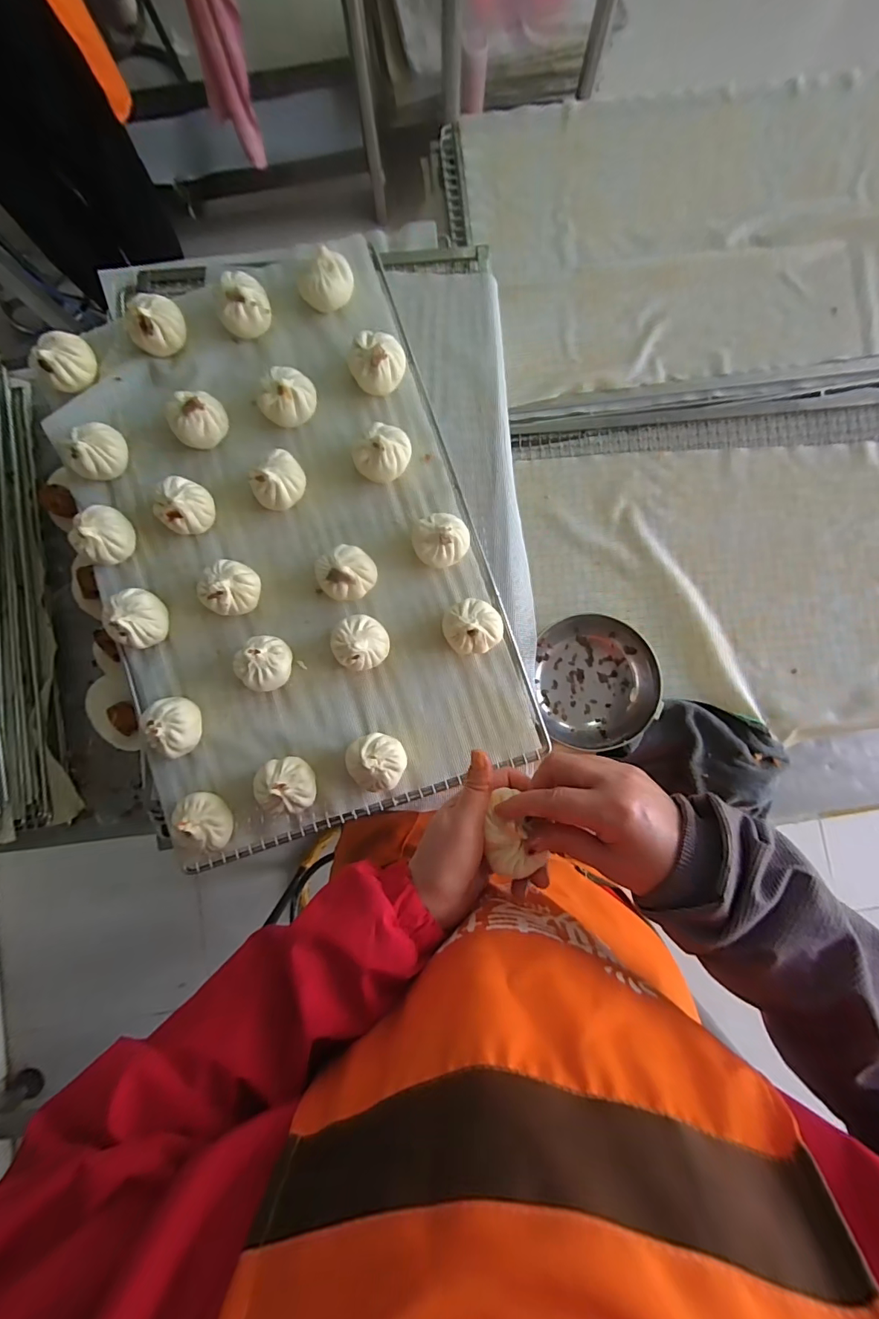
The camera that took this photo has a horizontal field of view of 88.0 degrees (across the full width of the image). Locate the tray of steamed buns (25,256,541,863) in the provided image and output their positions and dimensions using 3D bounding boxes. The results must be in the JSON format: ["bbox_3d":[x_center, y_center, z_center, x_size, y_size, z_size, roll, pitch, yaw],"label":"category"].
[{"bbox_3d":[-0.148,-0.131,0.465,0.428,0.047,0.596,-19,86,0],"label":"tray of steamed buns"}]

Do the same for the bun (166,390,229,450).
[{"bbox_3d":[-0.248,-0.246,0.462,0.055,0.034,0.050,0,87,1],"label":"bun"}]

